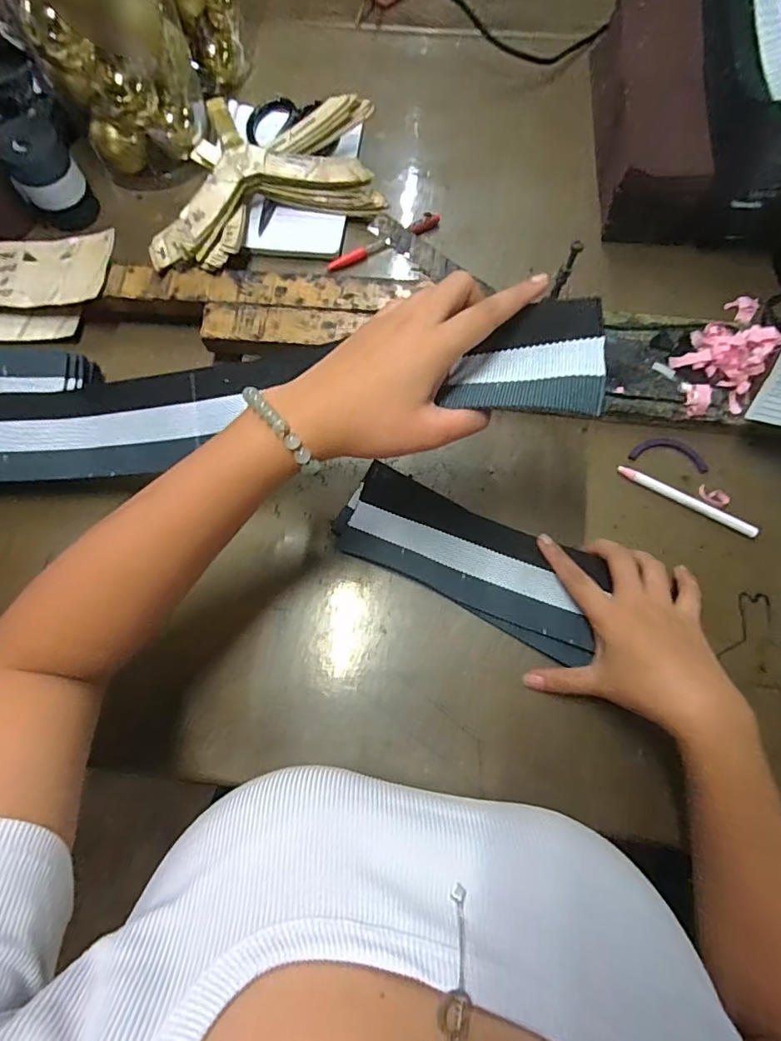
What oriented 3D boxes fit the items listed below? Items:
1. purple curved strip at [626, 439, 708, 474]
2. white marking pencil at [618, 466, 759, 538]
[{"bbox_3d":[0.252,-0.061,0.450,0.067,0.004,0.027,13,73,4],"label":"purple curved strip"},{"bbox_3d":[0.256,-0.018,0.433,0.119,0.010,0.009,30,75,9],"label":"white marking pencil"}]

